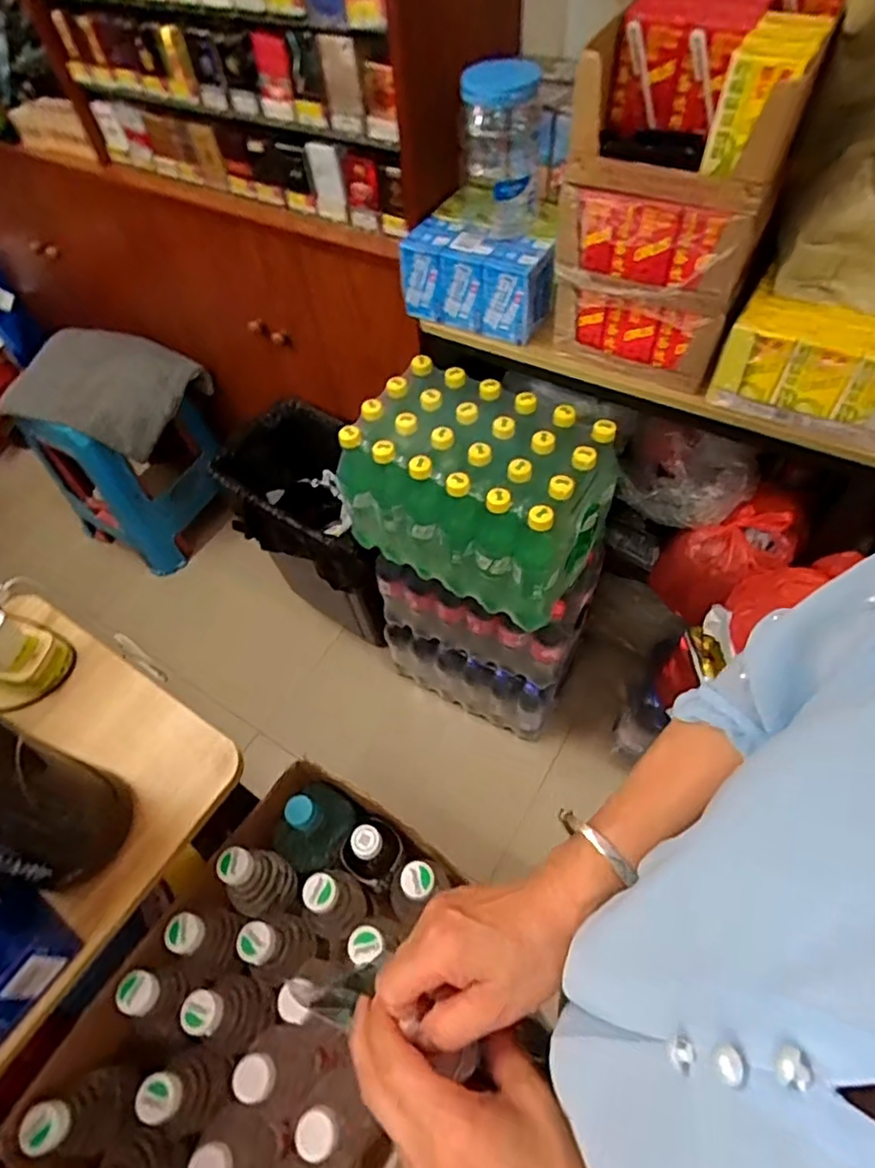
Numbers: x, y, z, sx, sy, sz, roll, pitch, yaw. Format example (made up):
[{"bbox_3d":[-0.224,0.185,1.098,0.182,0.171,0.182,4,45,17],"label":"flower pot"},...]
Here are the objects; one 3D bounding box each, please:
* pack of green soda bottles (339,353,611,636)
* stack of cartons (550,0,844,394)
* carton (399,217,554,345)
[{"bbox_3d":[0.062,-0.143,0.941,0.349,0.238,0.234,29,63,22],"label":"pack of green soda bottles"},{"bbox_3d":[0.265,-0.435,0.696,0.204,0.337,0.207,21,60,18],"label":"stack of cartons"},{"bbox_3d":[0.054,-0.428,0.857,0.210,0.108,0.086,28,63,22],"label":"carton"}]

